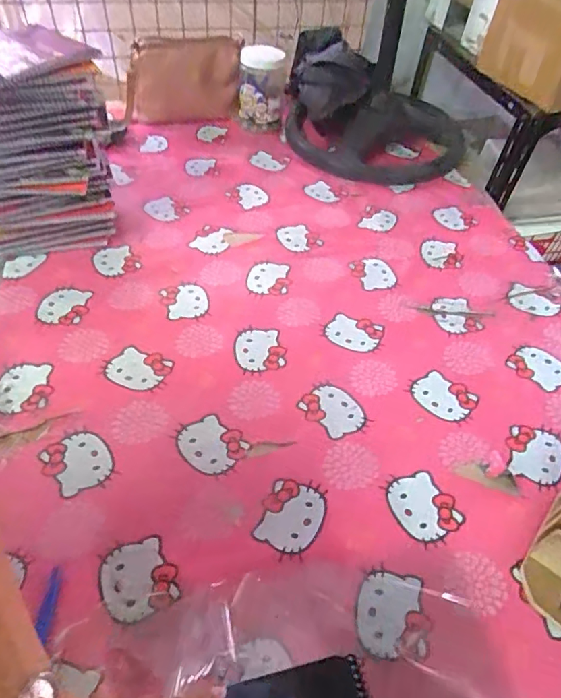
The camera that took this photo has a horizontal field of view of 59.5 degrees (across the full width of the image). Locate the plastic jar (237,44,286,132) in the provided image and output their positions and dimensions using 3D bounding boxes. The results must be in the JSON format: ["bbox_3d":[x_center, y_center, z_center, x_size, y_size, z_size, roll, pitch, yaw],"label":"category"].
[{"bbox_3d":[-0.044,-0.584,1.109,0.104,0.176,0.099,2,50,-2],"label":"plastic jar"}]

